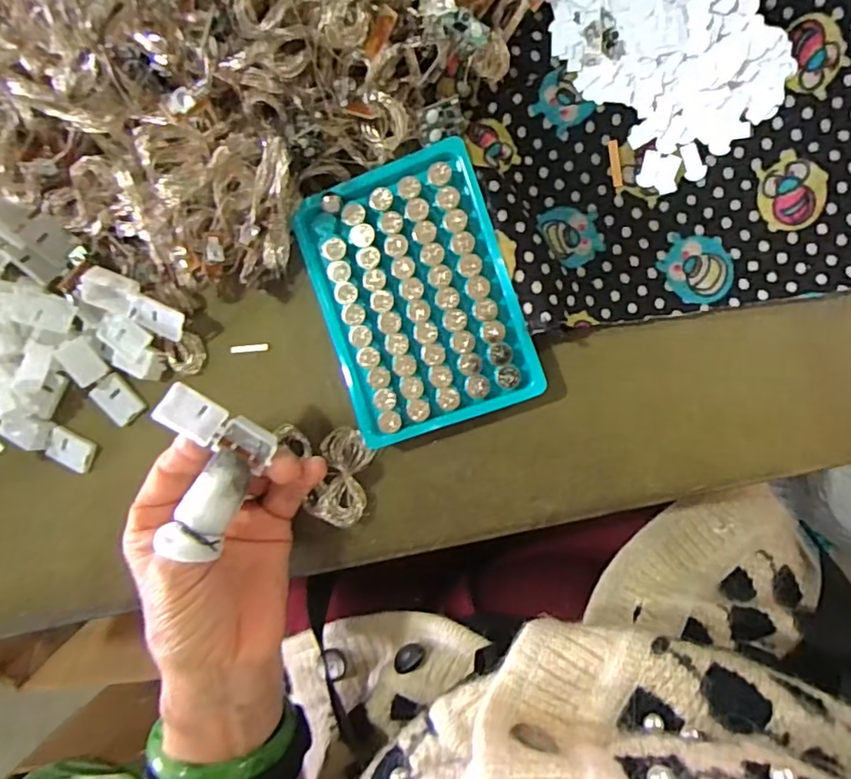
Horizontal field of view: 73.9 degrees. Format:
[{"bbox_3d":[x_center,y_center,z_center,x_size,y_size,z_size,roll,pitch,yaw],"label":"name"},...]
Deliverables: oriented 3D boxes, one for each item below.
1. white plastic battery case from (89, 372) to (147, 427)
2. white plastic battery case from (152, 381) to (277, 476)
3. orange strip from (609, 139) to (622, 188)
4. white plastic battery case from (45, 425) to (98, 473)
[{"bbox_3d":[-0.179,0.007,0.331,0.021,0.004,0.028,-41,104,-5],"label":"white plastic battery case"},{"bbox_3d":[-0.098,0.018,0.268,0.055,0.008,0.021,31,98,-23],"label":"white plastic battery case"},{"bbox_3d":[0.092,-0.110,0.274,0.004,0.004,0.021,-7,92,9],"label":"orange strip"},{"bbox_3d":[-0.211,0.036,0.338,0.028,0.006,0.018,24,96,7],"label":"white plastic battery case"}]

